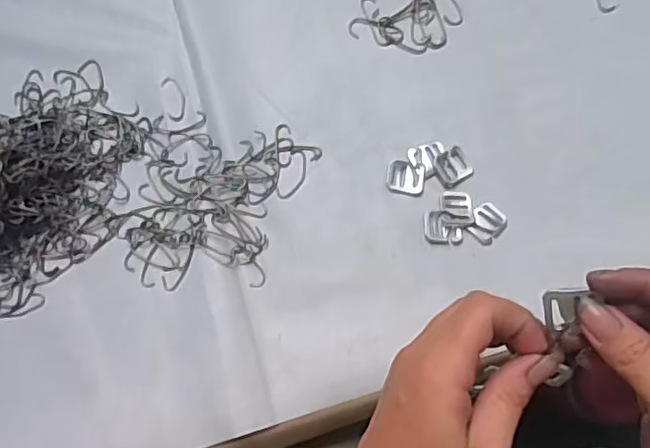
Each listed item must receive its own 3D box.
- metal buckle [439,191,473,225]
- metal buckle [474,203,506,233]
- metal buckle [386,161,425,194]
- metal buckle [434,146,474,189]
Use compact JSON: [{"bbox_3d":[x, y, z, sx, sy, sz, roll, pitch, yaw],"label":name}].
[{"bbox_3d":[0.090,-0.012,0.418,0.022,0.004,0.023,1,75,1],"label":"metal buckle"},{"bbox_3d":[0.114,-0.005,0.417,0.018,0.004,0.021,-43,78,-10],"label":"metal buckle"},{"bbox_3d":[0.057,-0.033,0.426,0.025,0.004,0.024,7,75,3],"label":"metal buckle"},{"bbox_3d":[0.091,-0.041,0.426,0.026,0.004,0.024,-33,77,-8],"label":"metal buckle"}]

